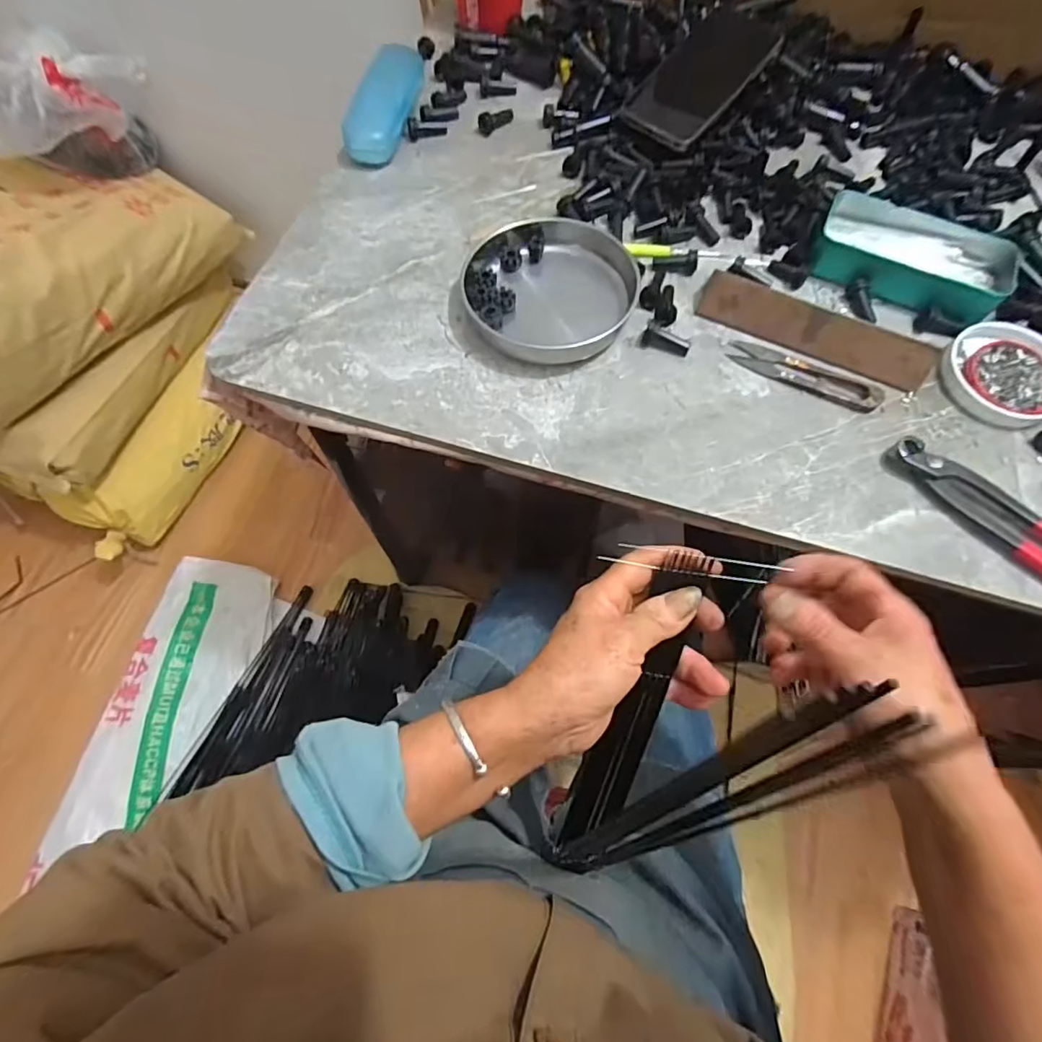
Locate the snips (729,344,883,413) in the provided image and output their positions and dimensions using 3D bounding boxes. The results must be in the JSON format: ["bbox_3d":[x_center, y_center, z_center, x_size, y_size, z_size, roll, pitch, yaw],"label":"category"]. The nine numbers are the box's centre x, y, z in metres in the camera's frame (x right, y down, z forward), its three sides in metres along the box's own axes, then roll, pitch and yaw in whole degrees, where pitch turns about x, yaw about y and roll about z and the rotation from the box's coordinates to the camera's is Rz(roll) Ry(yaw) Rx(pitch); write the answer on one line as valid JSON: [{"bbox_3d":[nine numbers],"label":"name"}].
[{"bbox_3d":[0.223,-0.114,0.428,0.116,0.007,0.026,22,69,8],"label":"snips"}]

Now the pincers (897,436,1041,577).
[{"bbox_3d":[0.344,0.011,0.373,0.194,0.016,0.039,41,72,15],"label":"pincers"}]

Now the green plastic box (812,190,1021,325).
[{"bbox_3d":[0.326,-0.220,0.459,0.149,0.028,0.084,28,70,10],"label":"green plastic box"}]

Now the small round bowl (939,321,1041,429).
[{"bbox_3d":[0.376,-0.114,0.425,0.085,0.019,0.081,0,67,-1],"label":"small round bowl"}]

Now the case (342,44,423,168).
[{"bbox_3d":[-0.130,-0.406,0.530,0.048,0.029,0.143,9,67,3],"label":"case"}]

